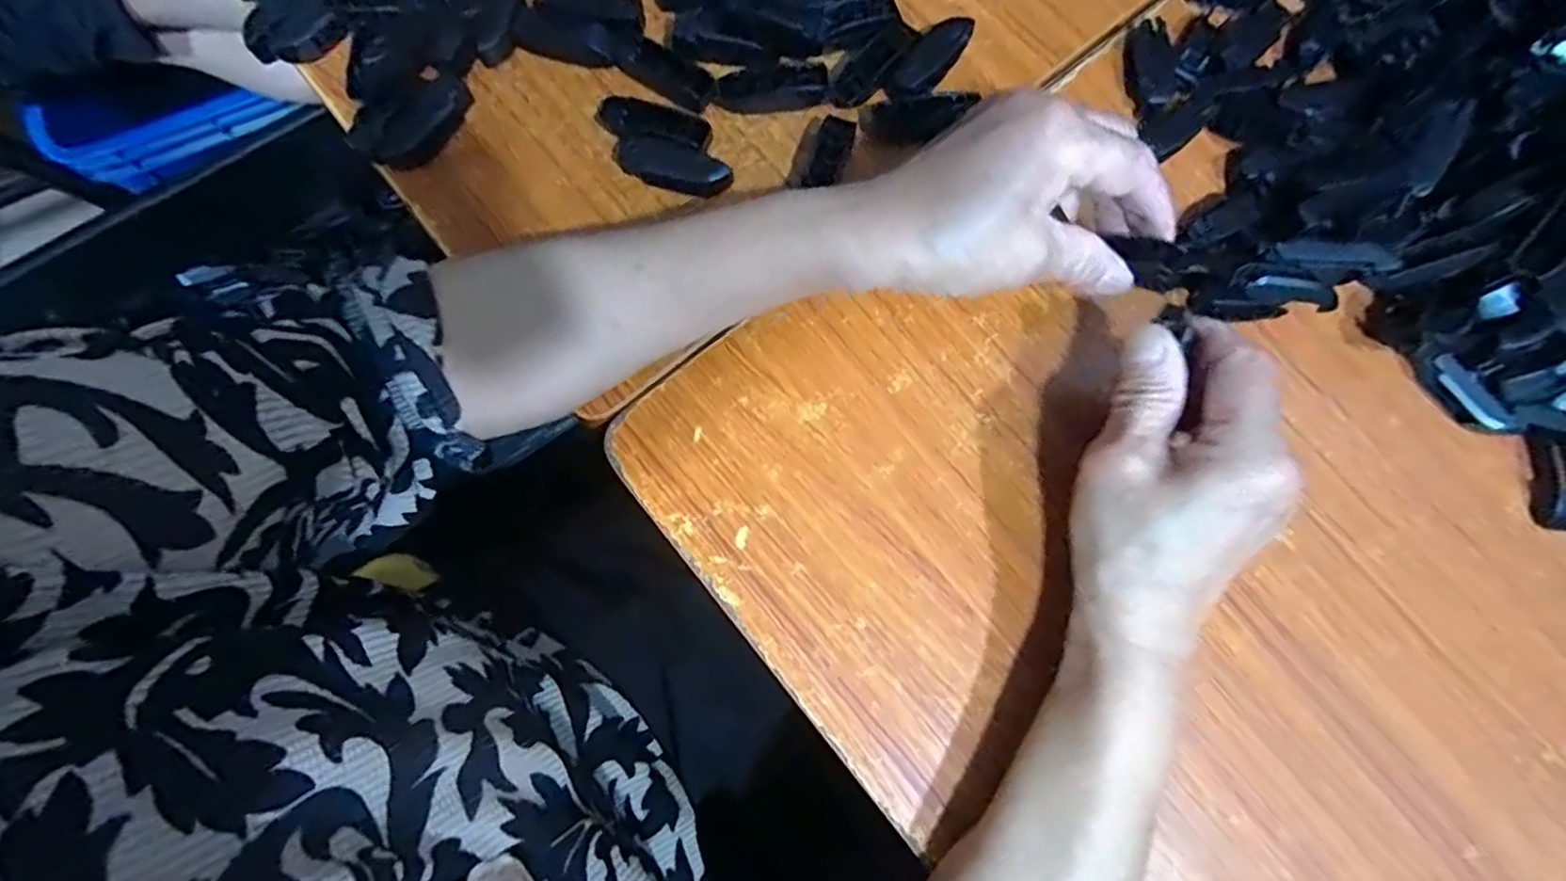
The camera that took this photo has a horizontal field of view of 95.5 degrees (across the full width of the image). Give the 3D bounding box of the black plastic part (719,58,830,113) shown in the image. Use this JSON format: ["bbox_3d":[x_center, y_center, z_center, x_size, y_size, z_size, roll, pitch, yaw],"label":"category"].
[{"bbox_3d":[-0.005,-0.183,0.368,0.055,0.009,0.022,-4,79,-2],"label":"black plastic part"}]

